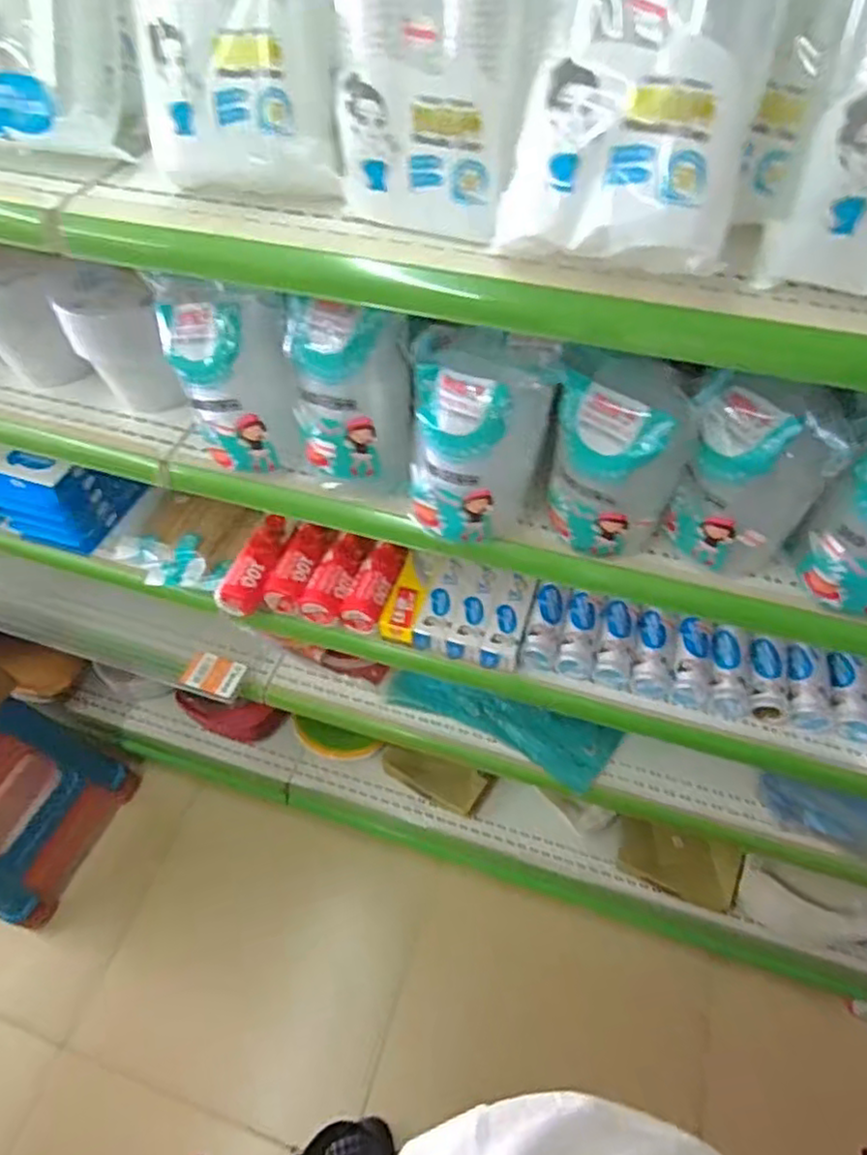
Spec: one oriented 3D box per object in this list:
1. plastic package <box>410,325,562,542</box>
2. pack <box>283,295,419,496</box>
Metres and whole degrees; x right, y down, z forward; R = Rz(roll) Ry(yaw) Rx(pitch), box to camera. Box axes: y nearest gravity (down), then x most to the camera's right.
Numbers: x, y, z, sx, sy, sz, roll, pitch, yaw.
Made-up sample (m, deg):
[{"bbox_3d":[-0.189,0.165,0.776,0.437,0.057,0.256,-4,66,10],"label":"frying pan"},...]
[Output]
[{"bbox_3d":[0.037,-0.128,0.638,0.108,0.190,0.108,25,59,18],"label":"plastic package"},{"bbox_3d":[-0.083,-0.174,0.681,0.122,0.192,0.091,-1,54,0],"label":"pack"}]

